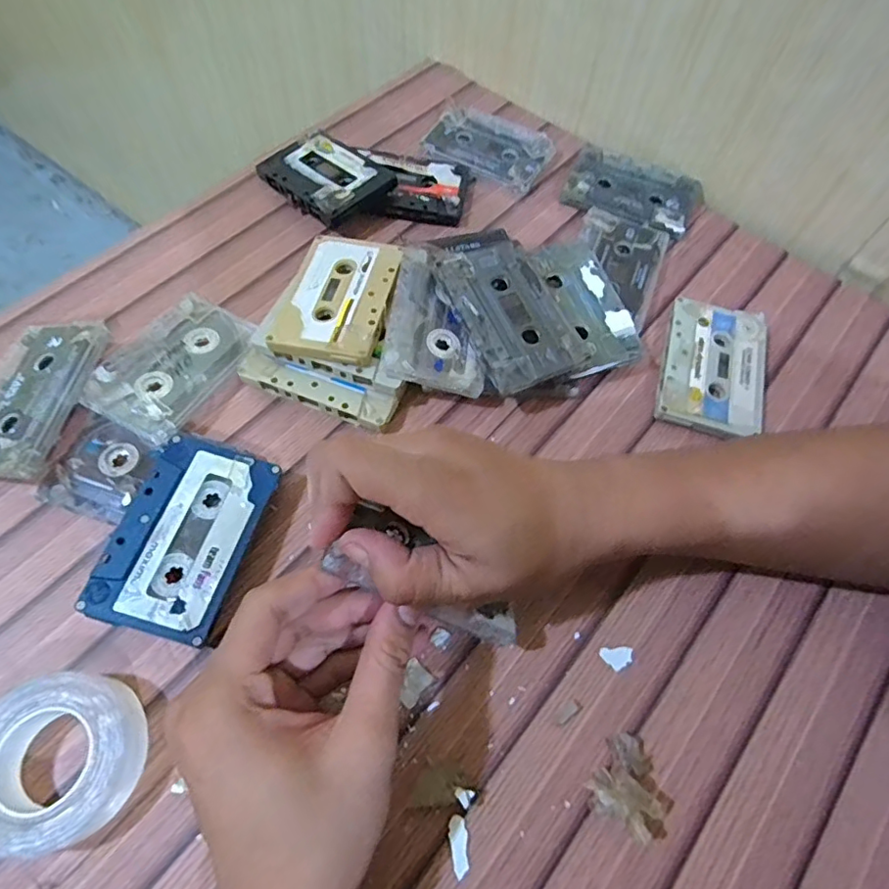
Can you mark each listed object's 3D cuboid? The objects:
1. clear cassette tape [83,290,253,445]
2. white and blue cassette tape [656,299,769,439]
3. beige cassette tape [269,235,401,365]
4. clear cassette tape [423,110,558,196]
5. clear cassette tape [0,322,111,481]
[{"bbox_3d":[-0.167,-0.050,0.347,0.066,0.017,0.099,29,65,11],"label":"clear cassette tape"},{"bbox_3d":[0.178,-0.051,0.369,0.064,0.013,0.103,19,63,6],"label":"white and blue cassette tape"},{"bbox_3d":[-0.065,-0.095,0.354,0.065,0.007,0.102,8,58,6],"label":"beige cassette tape"},{"bbox_3d":[0.036,-0.250,0.464,0.100,0.009,0.070,27,64,10],"label":"clear cassette tape"},{"bbox_3d":[-0.242,-0.028,0.323,0.060,0.013,0.101,4,61,12],"label":"clear cassette tape"}]

